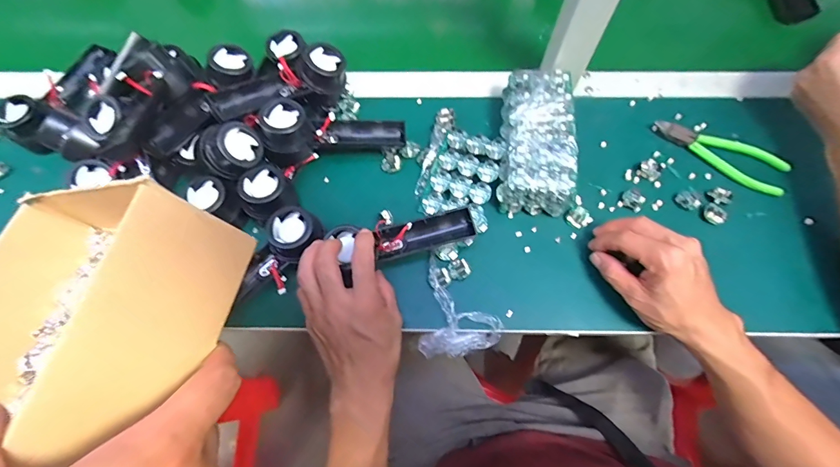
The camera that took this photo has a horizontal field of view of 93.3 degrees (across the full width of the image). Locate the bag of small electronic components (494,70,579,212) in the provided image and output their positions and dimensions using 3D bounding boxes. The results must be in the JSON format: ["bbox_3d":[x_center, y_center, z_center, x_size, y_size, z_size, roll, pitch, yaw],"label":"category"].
[{"bbox_3d":[0.137,-0.109,0.467,0.080,0.052,0.165,5,68,2],"label":"bag of small electronic components"}]

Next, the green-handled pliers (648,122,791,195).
[{"bbox_3d":[0.367,-0.102,0.485,0.156,0.009,0.054,32,72,12],"label":"green-handled pliers"}]

